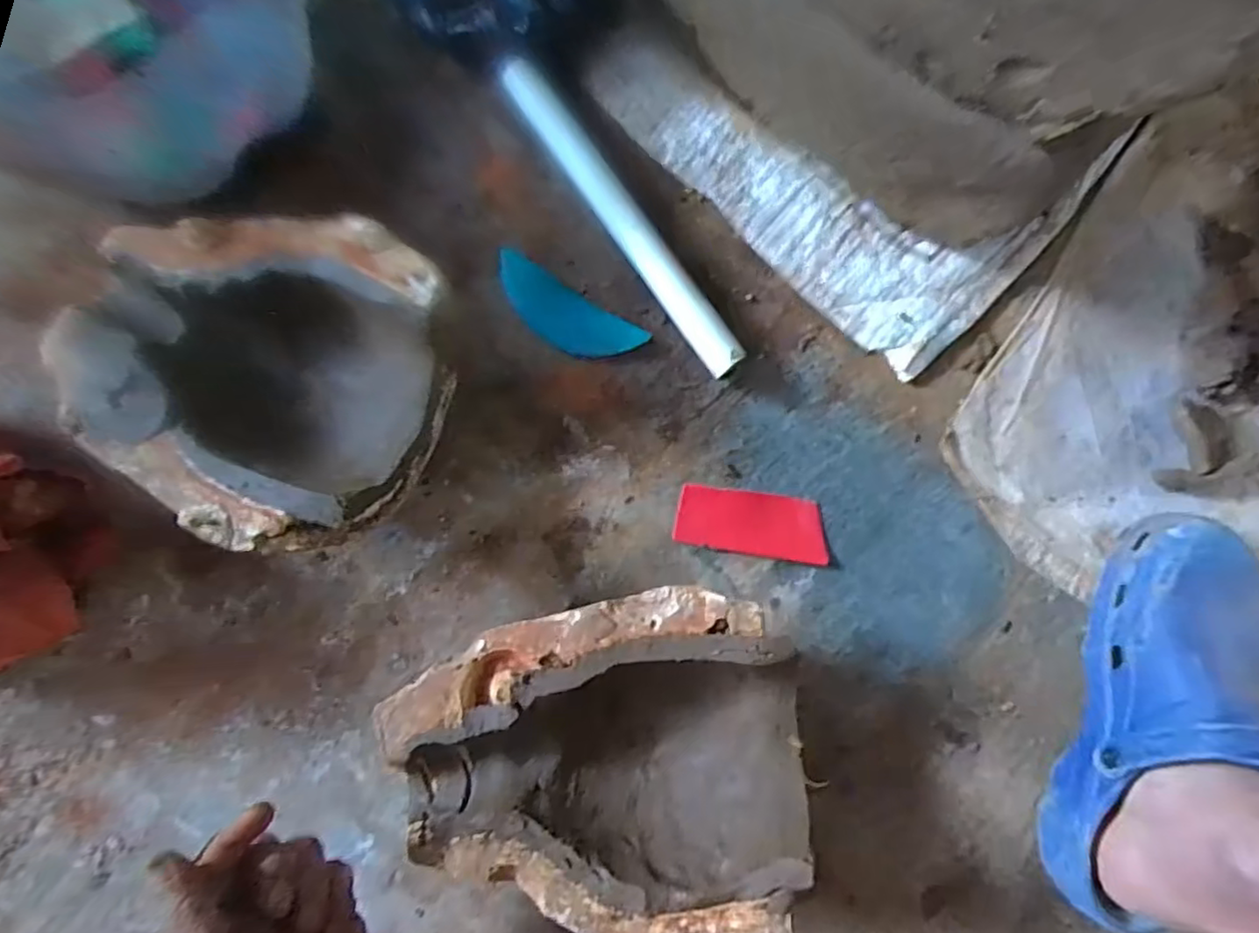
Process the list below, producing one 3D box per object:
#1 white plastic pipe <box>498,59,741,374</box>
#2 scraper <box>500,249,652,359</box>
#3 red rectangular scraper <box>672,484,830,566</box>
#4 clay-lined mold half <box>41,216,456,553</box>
[{"bbox_3d":[-0.006,-0.177,0.460,0.026,0.028,0.264,-36,87,-5],"label":"white plastic pipe"},{"bbox_3d":[-0.048,-0.109,0.460,0.116,0.005,0.043,31,84,0],"label":"scraper"},{"bbox_3d":[0.088,0.041,0.459,0.109,0.004,0.045,8,86,-3],"label":"red rectangular scraper"},{"bbox_3d":[-0.231,-0.066,0.405,0.226,0.095,0.192,25,84,0],"label":"clay-lined mold half"}]

